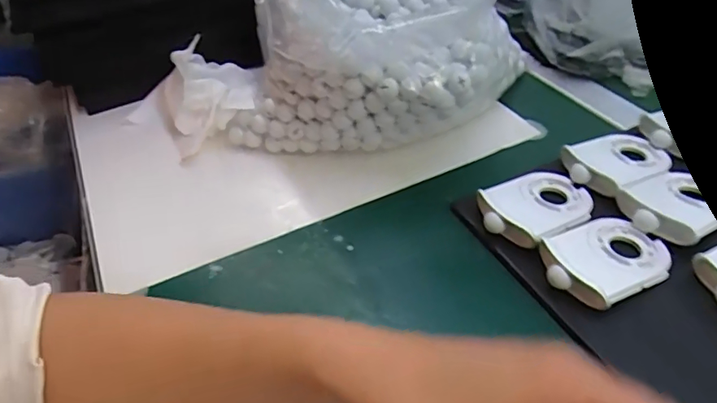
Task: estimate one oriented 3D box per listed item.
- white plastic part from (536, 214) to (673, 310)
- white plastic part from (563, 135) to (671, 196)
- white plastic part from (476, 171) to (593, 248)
[{"bbox_3d":[0.165,0.037,0.339,0.086,0.015,0.059,-22,47,-19],"label":"white plastic part"},{"bbox_3d":[0.205,-0.035,0.405,0.085,0.013,0.056,-22,46,-18],"label":"white plastic part"},{"bbox_3d":[0.131,0.000,0.374,0.088,0.014,0.062,-25,47,-21],"label":"white plastic part"}]

